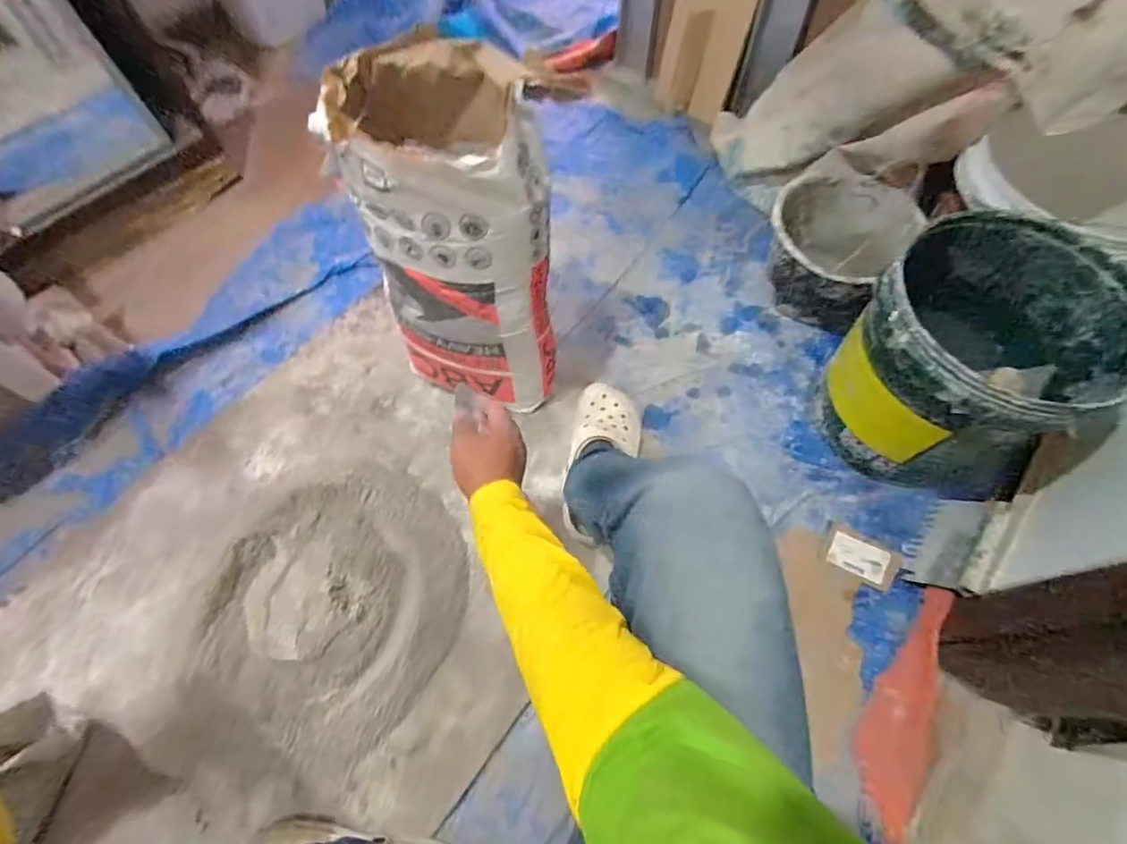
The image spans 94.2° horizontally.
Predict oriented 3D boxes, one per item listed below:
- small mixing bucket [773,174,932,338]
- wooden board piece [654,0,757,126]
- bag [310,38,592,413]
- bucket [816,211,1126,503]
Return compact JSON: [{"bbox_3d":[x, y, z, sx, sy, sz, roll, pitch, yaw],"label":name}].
[{"bbox_3d":[0.493,-0.313,0.981,0.241,0.169,0.228,0,64,1],"label":"small mixing bucket"},{"bbox_3d":[0.320,-0.868,1.206,0.179,0.277,0.015,29,50,14],"label":"wooden board piece"},{"bbox_3d":[-0.141,-0.243,0.760,0.261,0.443,0.230,9,64,6],"label":"bag"},{"bbox_3d":[0.572,-0.083,0.766,0.300,0.278,0.286,0,64,1],"label":"bucket"}]

